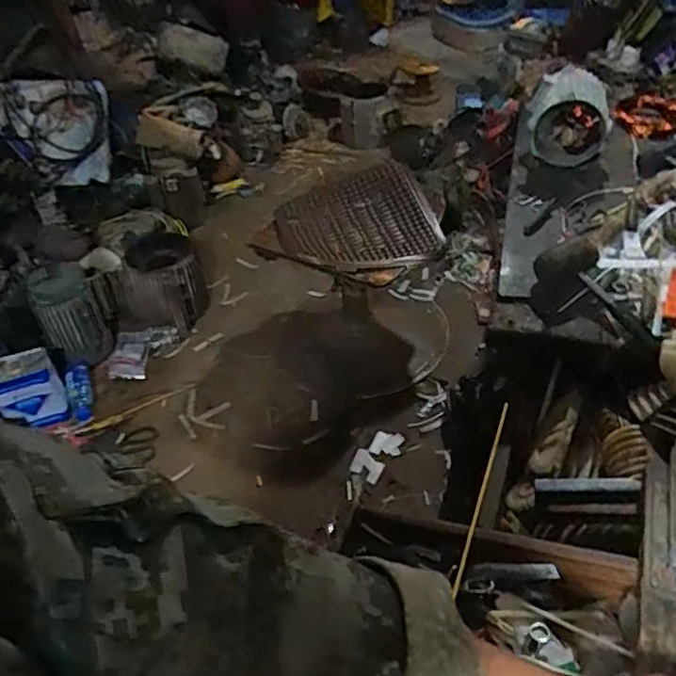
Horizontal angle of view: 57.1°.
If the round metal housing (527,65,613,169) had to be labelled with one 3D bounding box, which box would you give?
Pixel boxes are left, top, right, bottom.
[{"bbox_3d":[0.519,-0.502,1.418,0.165,0.176,0.199,5,43,12],"label":"round metal housing"}]

